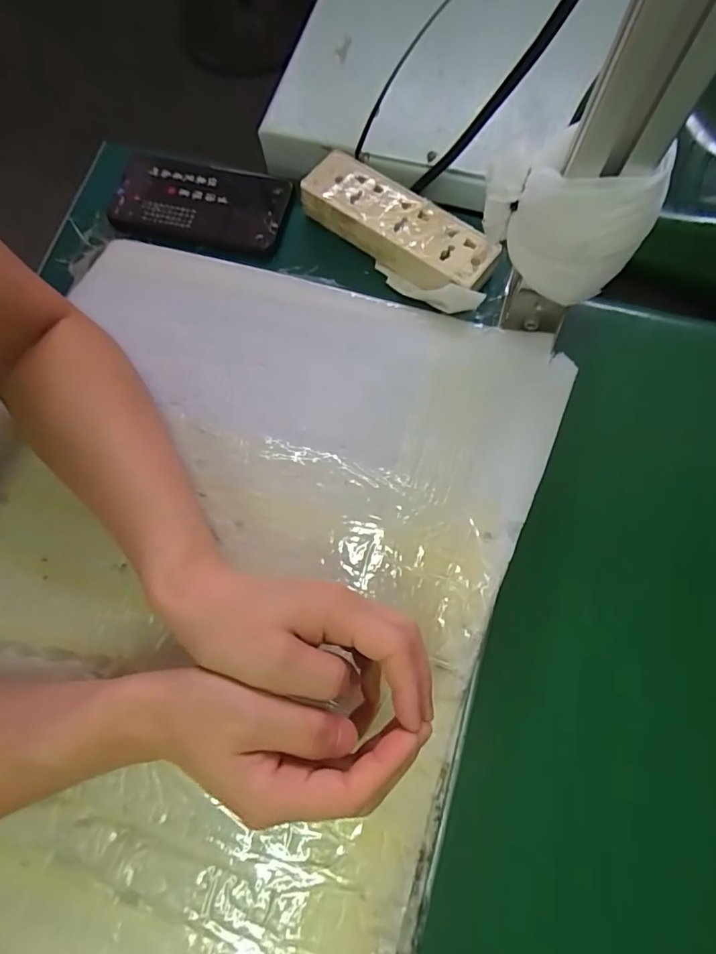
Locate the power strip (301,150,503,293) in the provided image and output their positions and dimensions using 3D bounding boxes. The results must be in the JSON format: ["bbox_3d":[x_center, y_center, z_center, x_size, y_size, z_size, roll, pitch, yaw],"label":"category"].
[{"bbox_3d":[0.033,-0.206,0.397,0.165,0.029,0.053,38,80,11],"label":"power strip"}]

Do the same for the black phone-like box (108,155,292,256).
[{"bbox_3d":[-0.142,-0.243,0.430,0.155,0.016,0.088,8,76,4],"label":"black phone-like box"}]

